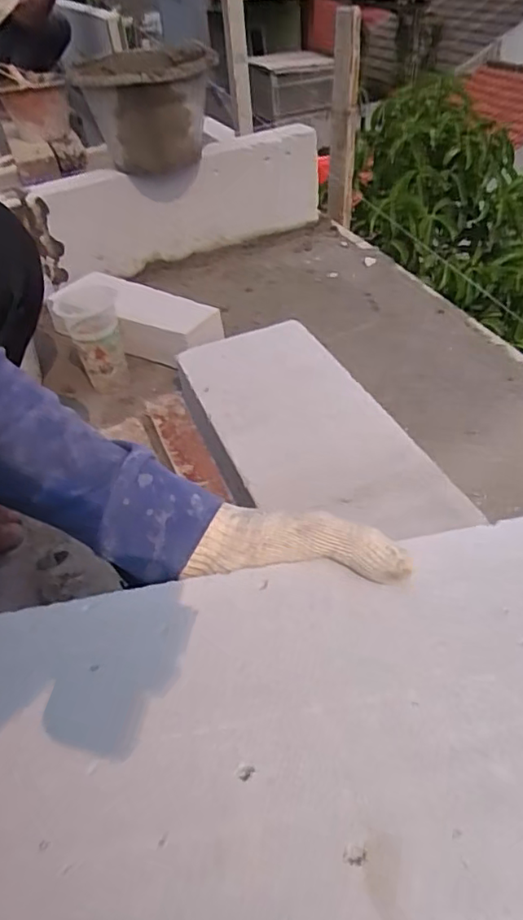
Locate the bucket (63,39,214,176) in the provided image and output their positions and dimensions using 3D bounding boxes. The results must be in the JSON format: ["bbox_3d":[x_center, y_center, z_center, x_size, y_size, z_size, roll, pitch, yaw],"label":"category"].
[{"bbox_3d":[-0.193,-0.618,1.028,0.220,0.175,0.237,-3,43,3],"label":"bucket"}]

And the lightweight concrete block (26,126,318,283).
[{"bbox_3d":[-0.148,-0.518,1.170,0.568,0.183,0.080,-23,45,-17],"label":"lightweight concrete block"}]

